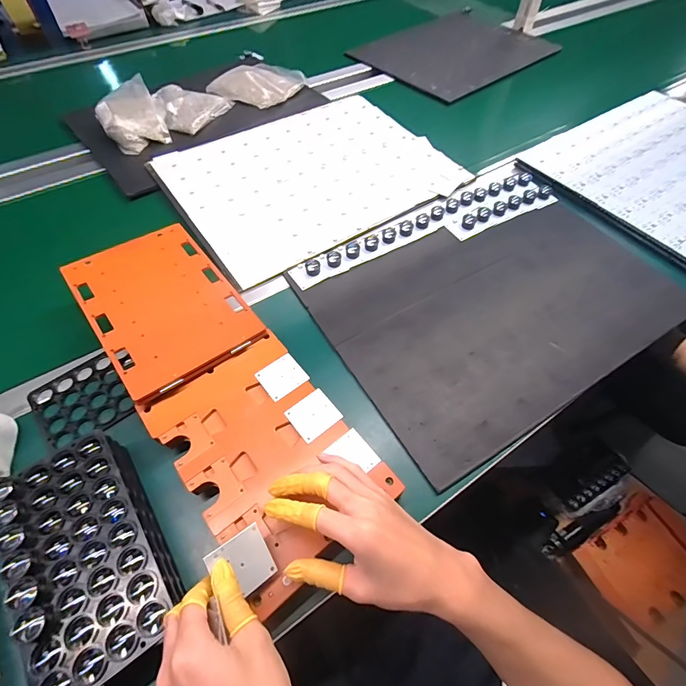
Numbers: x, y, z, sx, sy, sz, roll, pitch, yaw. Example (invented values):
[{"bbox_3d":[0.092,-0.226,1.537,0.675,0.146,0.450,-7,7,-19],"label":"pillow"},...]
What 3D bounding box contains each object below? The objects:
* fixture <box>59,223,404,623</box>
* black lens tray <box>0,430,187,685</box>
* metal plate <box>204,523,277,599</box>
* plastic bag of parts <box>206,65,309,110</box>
[{"bbox_3d":[-0.146,0.029,0.421,0.168,0.024,0.453,-32,68,-19],"label":"fixture"},{"bbox_3d":[-0.220,0.187,0.326,0.103,0.064,0.201,-33,63,-19],"label":"black lens tray"},{"bbox_3d":[-0.081,0.179,0.302,0.046,0.004,0.044,-21,79,-43],"label":"metal plate"},{"bbox_3d":[-0.195,-0.591,0.845,0.172,0.030,0.169,31,63,18],"label":"plastic bag of parts"}]

